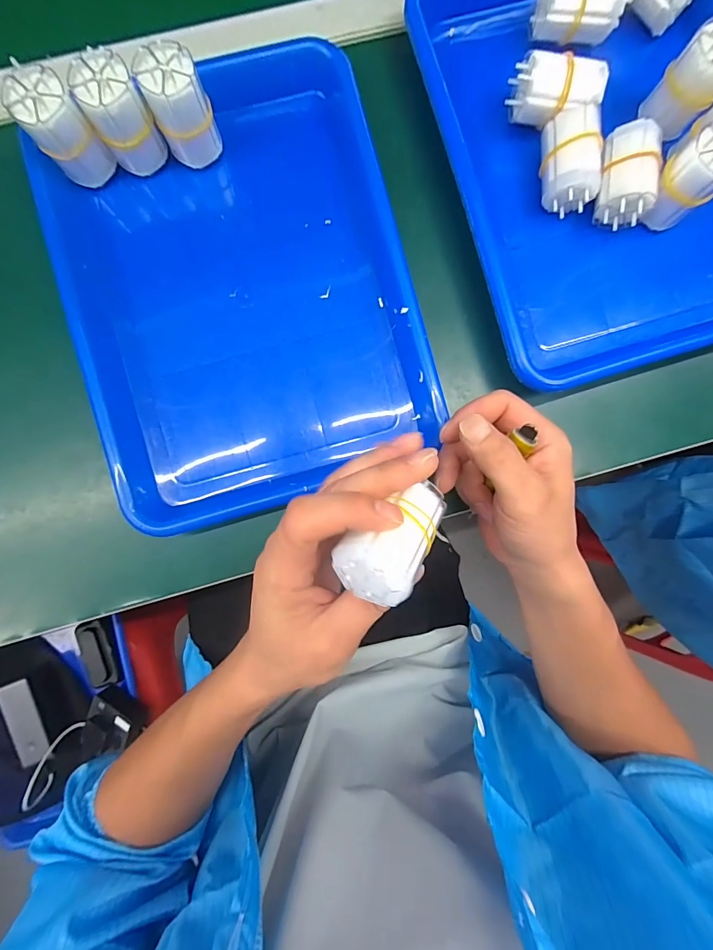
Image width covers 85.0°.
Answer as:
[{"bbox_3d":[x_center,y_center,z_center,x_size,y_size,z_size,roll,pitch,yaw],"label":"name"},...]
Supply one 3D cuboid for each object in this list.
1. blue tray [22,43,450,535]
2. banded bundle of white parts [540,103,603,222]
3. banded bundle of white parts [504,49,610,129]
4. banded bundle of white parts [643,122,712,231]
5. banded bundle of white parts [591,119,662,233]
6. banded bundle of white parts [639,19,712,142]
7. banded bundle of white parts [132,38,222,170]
[{"bbox_3d":[-0.087,-0.142,0.300,0.248,0.032,0.334,-16,88,-2],"label":"blue tray"},{"bbox_3d":[0.160,-0.234,0.298,0.037,0.044,0.061,-3,90,0],"label":"banded bundle of white parts"},{"bbox_3d":[0.146,-0.282,0.290,0.063,0.035,0.034,3,90,0],"label":"banded bundle of white parts"},{"bbox_3d":[0.242,-0.216,0.284,0.038,0.052,0.039,40,90,0],"label":"banded bundle of white parts"},{"bbox_3d":[0.203,-0.225,0.300,0.036,0.044,0.062,2,90,0],"label":"banded bundle of white parts"},{"bbox_3d":[0.246,-0.288,0.285,0.040,0.056,0.032,38,90,0],"label":"banded bundle of white parts"},{"bbox_3d":[-0.124,-0.259,0.281,0.038,0.064,0.035,0,90,0],"label":"banded bundle of white parts"}]

